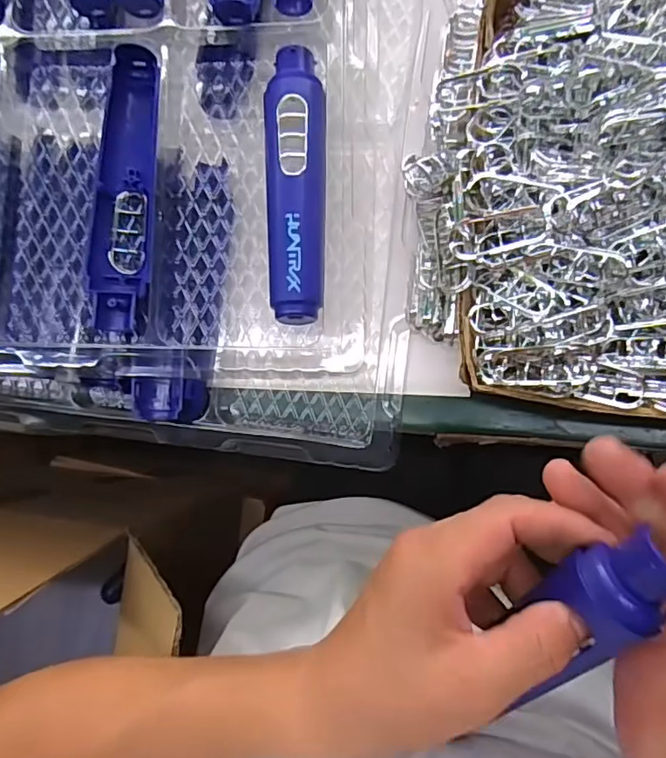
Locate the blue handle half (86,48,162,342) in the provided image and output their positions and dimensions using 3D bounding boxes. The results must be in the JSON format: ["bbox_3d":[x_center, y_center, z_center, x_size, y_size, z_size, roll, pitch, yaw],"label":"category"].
[{"bbox_3d":[-0.128,-0.116,0.347,0.036,0.024,0.173,1,85,3],"label":"blue handle half"}]

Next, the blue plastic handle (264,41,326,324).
[{"bbox_3d":[-0.023,-0.120,0.341,0.036,0.028,0.171,0,85,3],"label":"blue plastic handle"}]

